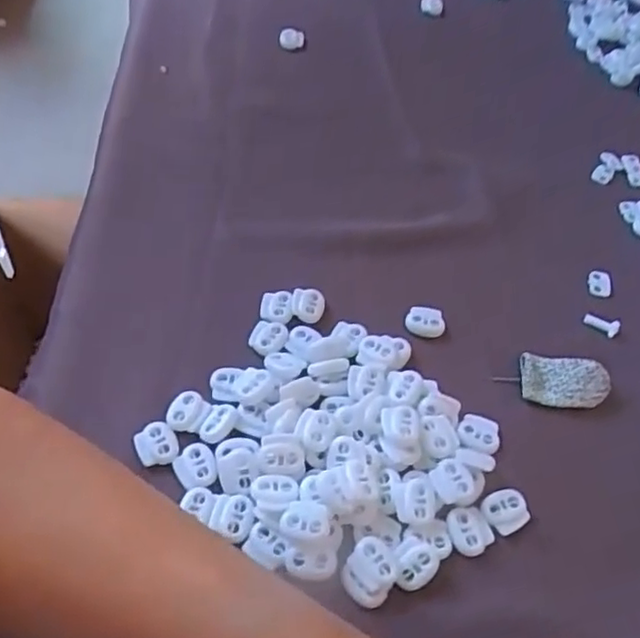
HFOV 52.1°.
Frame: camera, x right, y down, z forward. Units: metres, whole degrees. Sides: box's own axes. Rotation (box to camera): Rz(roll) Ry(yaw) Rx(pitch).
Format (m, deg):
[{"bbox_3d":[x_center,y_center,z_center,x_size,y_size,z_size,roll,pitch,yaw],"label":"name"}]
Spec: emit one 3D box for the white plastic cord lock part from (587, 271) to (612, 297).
[{"bbox_3d":[0.174,-0.022,0.407,0.014,0.004,0.017,8,53,2],"label":"white plastic cord lock part"}]

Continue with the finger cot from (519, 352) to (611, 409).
[{"bbox_3d":[0.133,0.035,0.358,0.045,0.013,0.028,14,54,6],"label":"finger cot"}]

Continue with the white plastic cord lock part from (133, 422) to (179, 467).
[{"bbox_3d":[-0.080,0.062,0.323,0.020,0.004,0.022,-23,58,-20],"label":"white plastic cord lock part"}]

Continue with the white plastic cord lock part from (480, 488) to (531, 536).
[{"bbox_3d":[0.089,0.092,0.314,0.021,0.004,0.019,-22,58,-19],"label":"white plastic cord lock part"}]

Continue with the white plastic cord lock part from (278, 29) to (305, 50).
[{"bbox_3d":[-0.023,-0.233,0.542,0.021,0.017,0.009,1,53,-3],"label":"white plastic cord lock part"}]

